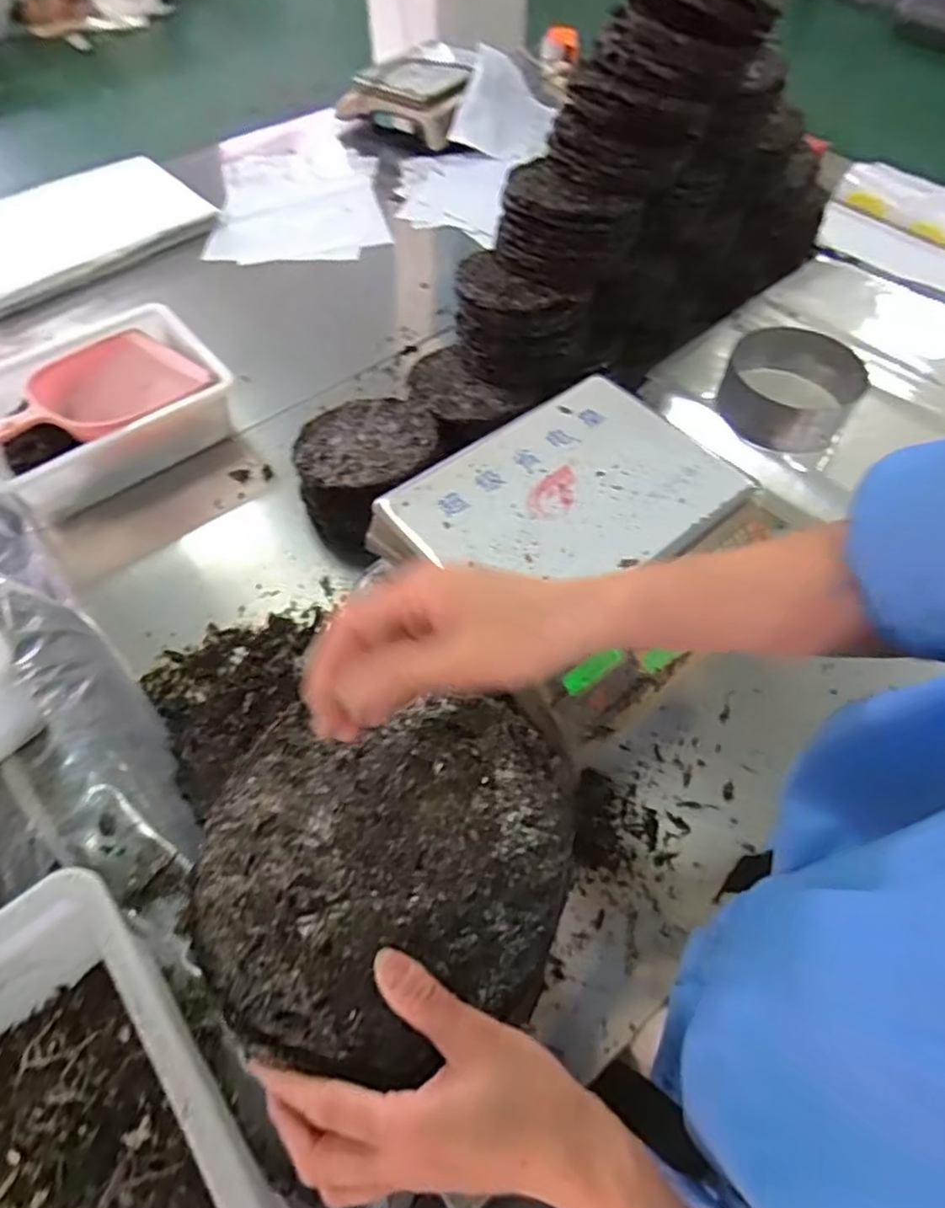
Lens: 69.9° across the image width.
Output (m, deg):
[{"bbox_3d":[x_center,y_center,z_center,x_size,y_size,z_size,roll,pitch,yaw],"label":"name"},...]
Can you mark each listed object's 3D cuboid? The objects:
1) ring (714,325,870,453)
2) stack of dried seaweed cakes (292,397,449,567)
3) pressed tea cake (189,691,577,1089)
[{"bbox_3d":[0.442,-0.299,0.938,0.178,0.076,0.149,20,58,13],"label":"ring"},{"bbox_3d":[-0.136,-0.177,0.881,0.181,0.109,0.180,-27,60,-17],"label":"stack of dried seaweed cakes"},{"bbox_3d":[-0.043,0.134,0.347,0.189,0.023,0.169,-4,56,-3],"label":"pressed tea cake"}]

